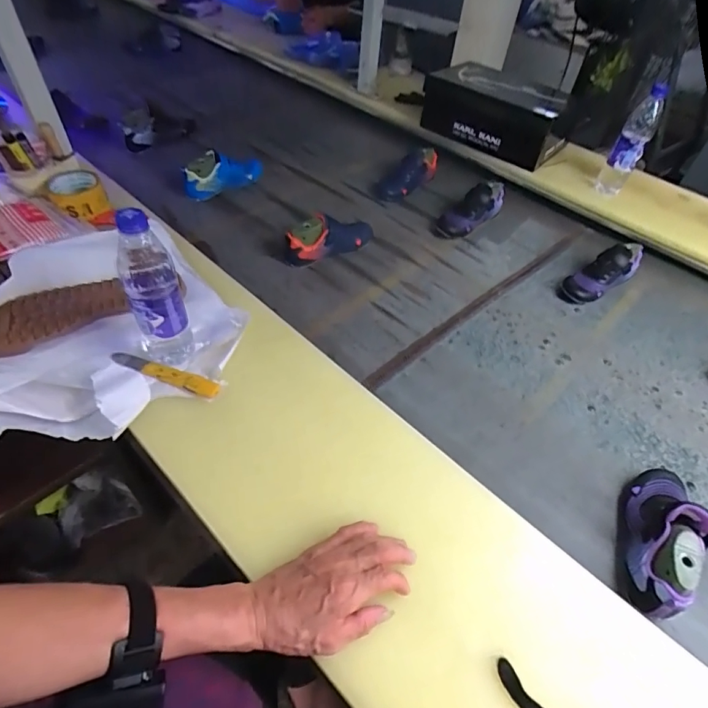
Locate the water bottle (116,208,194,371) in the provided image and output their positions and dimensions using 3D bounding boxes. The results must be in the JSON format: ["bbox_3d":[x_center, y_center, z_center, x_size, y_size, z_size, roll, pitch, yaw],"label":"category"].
[{"bbox_3d":[-0.241,-0.074,0.545,0.070,0.212,0.054,-17,52,-17],"label":"water bottle"}]

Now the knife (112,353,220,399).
[{"bbox_3d":[-0.254,0.025,0.606,0.154,0.011,0.024,15,48,14],"label":"knife"}]

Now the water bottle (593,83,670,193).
[{"bbox_3d":[0.667,-0.505,1.091,0.077,0.220,0.062,20,50,18],"label":"water bottle"}]

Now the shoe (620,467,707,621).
[{"bbox_3d":[0.385,0.211,0.550,0.073,0.099,0.200,23,50,12],"label":"shoe"}]

